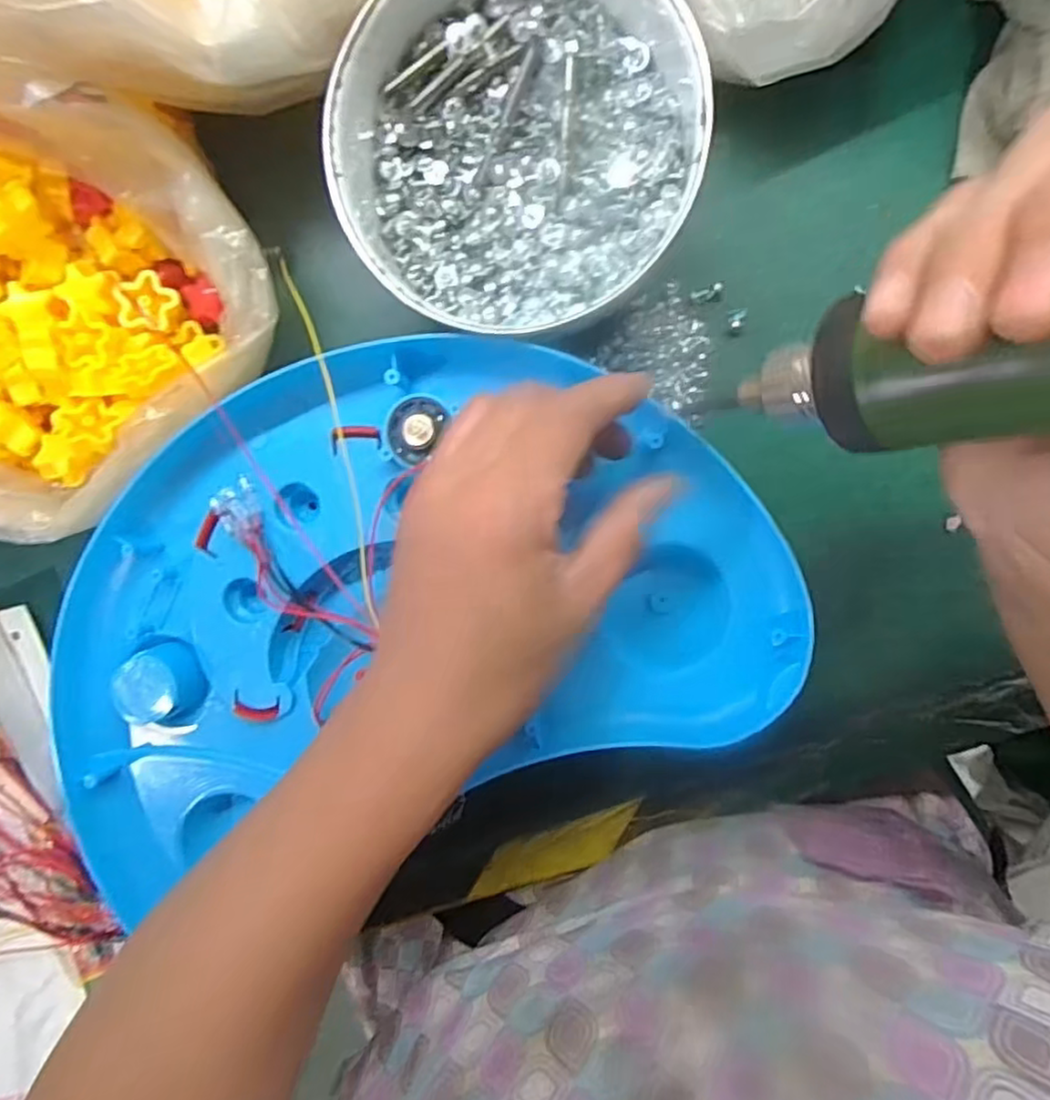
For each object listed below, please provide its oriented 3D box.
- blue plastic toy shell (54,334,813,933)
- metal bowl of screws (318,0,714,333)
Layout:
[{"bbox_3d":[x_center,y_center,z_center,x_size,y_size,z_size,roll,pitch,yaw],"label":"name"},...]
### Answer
[{"bbox_3d":[-0.059,0.023,0.300,0.325,0.044,0.208,-17,94,8],"label":"blue plastic toy shell"},{"bbox_3d":[-0.003,-0.165,0.273,0.138,0.059,0.135,1,96,6],"label":"metal bowl of screws"}]

